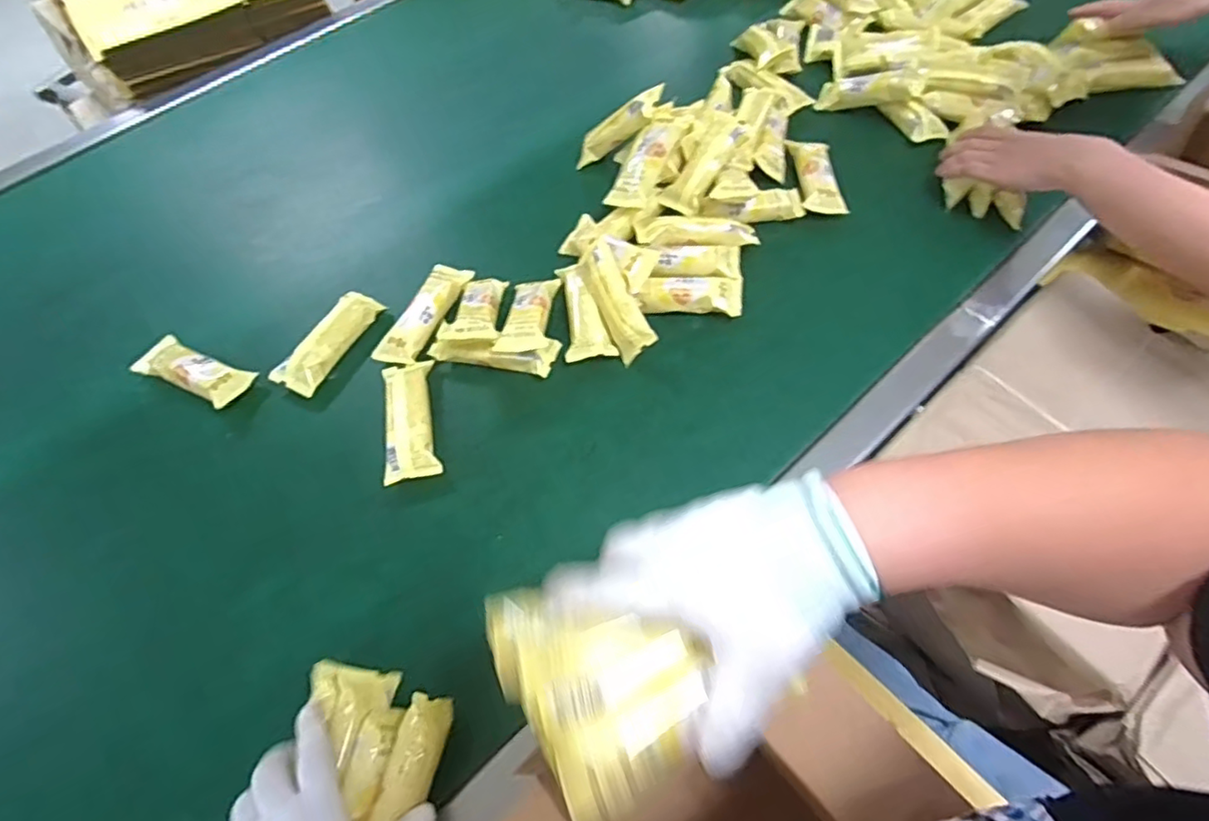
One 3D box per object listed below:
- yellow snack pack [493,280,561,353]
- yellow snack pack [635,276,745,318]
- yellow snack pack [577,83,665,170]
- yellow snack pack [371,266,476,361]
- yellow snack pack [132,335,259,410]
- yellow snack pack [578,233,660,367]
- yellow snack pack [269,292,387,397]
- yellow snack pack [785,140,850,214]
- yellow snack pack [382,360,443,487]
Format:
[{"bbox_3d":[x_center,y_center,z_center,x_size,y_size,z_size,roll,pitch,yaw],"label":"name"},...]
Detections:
[{"bbox_3d":[-0.078,-0.106,0.650,0.052,0.020,0.120,5,45,6],"label":"yellow snack pack"},{"bbox_3d":[0.094,-0.128,0.669,0.112,0.025,0.047,3,59,4],"label":"yellow snack pack"},{"bbox_3d":[0.015,-0.355,0.772,0.143,0.031,0.029,-24,49,39],"label":"yellow snack pack"},{"bbox_3d":[-0.198,-0.109,0.679,0.050,0.022,0.138,20,62,14],"label":"yellow snack pack"},{"bbox_3d":[-0.444,-0.043,0.663,0.128,0.019,0.051,20,62,13],"label":"yellow snack pack"},{"bbox_3d":[0.010,-0.118,0.646,0.036,0.036,0.135,-21,73,-10],"label":"yellow snack pack"},{"bbox_3d":[-0.303,-0.079,0.672,0.046,0.021,0.133,22,62,15],"label":"yellow snack pack"},{"bbox_3d":[0.262,-0.294,0.756,0.048,0.018,0.129,-4,59,0],"label":"yellow snack pack"},{"bbox_3d":[-0.195,0.006,0.612,0.050,0.025,0.135,-12,59,-5],"label":"yellow snack pack"}]

